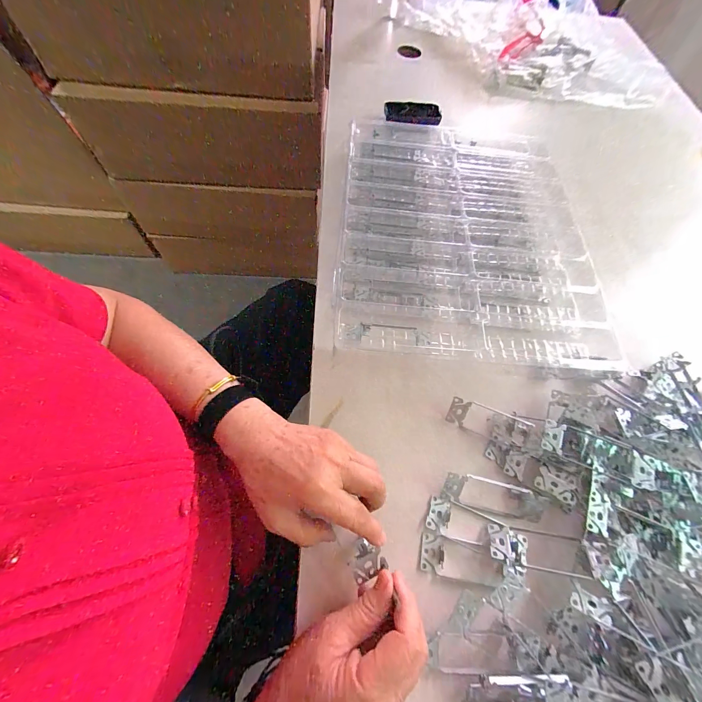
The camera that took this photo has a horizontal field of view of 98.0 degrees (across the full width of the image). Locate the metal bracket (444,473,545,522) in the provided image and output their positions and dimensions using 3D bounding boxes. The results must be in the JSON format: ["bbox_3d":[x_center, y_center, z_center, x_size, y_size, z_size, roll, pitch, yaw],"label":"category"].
[{"bbox_3d":[0.152,0.155,0.322,0.106,0.021,0.029,13,65,3],"label":"metal bracket"}]

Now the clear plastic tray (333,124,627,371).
[{"bbox_3d":[0.157,-0.196,0.466,0.367,0.058,0.453,4,65,-1],"label":"clear plastic tray"}]

